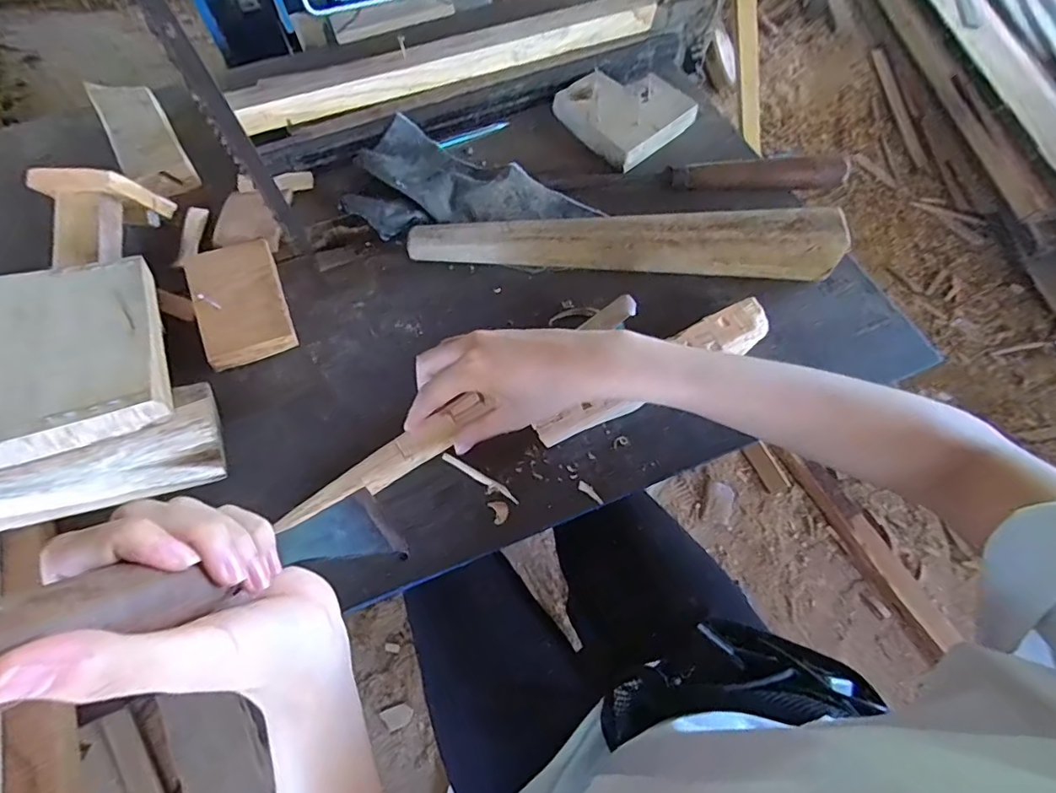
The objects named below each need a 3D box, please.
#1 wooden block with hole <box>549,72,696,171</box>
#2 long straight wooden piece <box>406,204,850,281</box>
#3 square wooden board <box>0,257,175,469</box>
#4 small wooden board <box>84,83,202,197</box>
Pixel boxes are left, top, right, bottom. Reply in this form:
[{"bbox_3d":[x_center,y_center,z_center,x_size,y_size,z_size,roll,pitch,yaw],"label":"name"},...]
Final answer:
[{"bbox_3d":[0.100,-0.302,0.557,0.109,0.030,0.123,-36,67,-16],"label":"wooden block with hole"},{"bbox_3d":[0.078,-0.134,0.459,0.357,0.041,0.046,2,63,3],"label":"long straight wooden piece"},{"bbox_3d":[-0.344,-0.031,0.376,0.144,0.021,0.176,-19,53,-23],"label":"square wooden board"},{"bbox_3d":[-0.399,-0.271,0.554,0.058,0.028,0.175,-31,66,-13],"label":"small wooden board"}]

